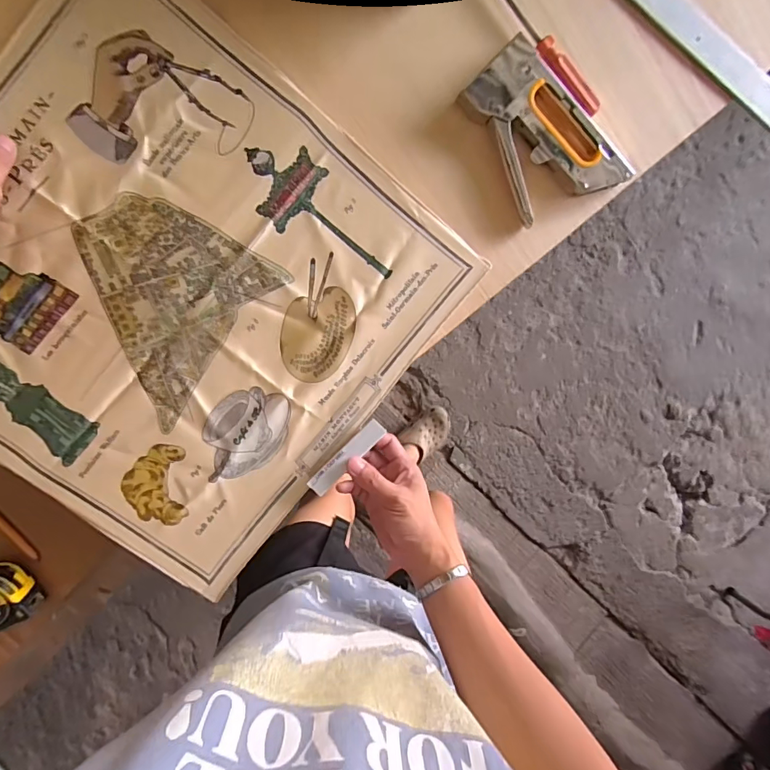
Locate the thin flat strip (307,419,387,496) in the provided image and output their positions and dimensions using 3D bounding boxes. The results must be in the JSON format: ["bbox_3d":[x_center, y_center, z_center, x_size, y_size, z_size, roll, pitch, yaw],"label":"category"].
[{"bbox_3d":[-0.037,0.072,0.463,0.092,0.009,0.018,-45,100,-7],"label":"thin flat strip"}]

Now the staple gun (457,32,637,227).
[{"bbox_3d":[0.154,-0.248,0.459,0.112,0.023,0.163,-35,99,-3],"label":"staple gun"}]

